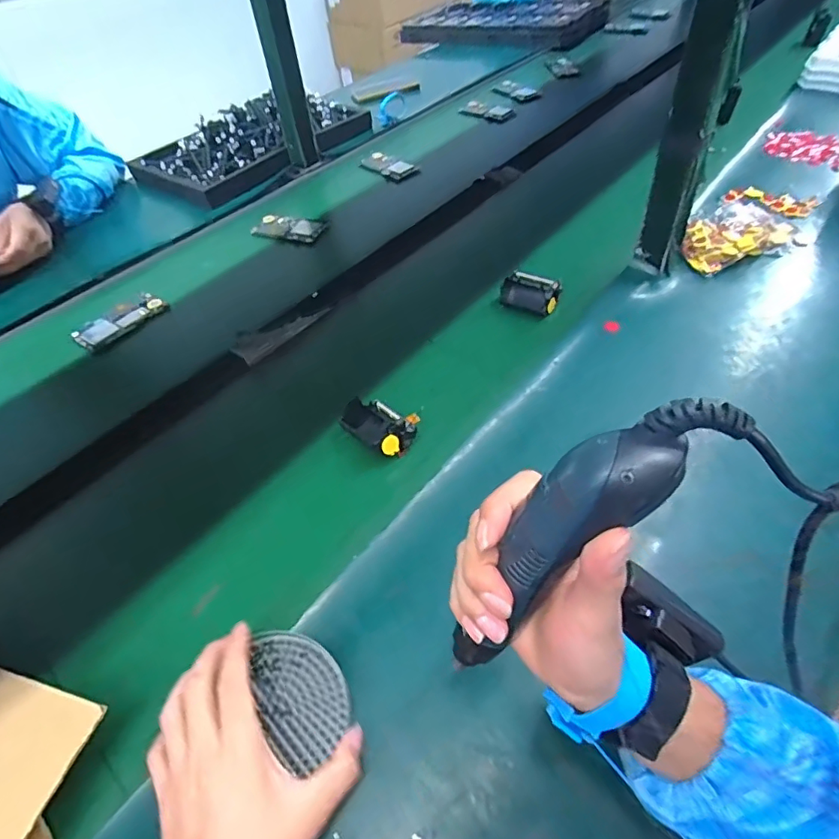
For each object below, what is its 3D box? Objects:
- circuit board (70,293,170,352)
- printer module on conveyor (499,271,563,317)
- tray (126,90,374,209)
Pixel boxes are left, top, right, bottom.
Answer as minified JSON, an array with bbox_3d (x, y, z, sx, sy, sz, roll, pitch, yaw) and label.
[{"bbox_3d":[-0.432,-0.143,0.750,0.059,0.008,0.123,31,59,27],"label":"circuit board"},{"bbox_3d":[0.146,-0.168,0.693,0.079,0.040,0.044,31,59,27],"label":"printer module on conveyor"},{"bbox_3d":[-0.340,-0.592,1.070,0.275,0.093,0.455,33,59,28],"label":"tray"}]

